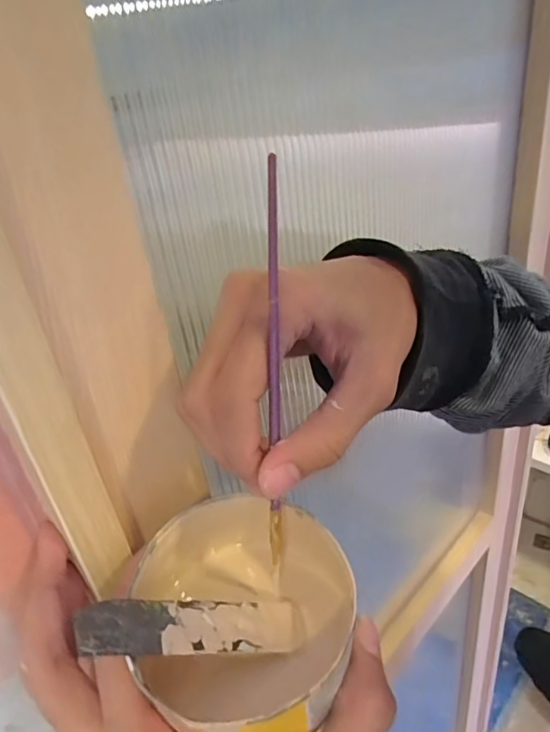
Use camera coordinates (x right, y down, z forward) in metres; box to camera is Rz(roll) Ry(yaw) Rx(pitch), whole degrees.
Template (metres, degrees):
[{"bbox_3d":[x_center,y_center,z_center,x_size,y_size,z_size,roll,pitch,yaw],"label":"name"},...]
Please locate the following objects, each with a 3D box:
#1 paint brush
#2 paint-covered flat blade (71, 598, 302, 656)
[{"bbox_3d":[0.000,0.007,0.181,0.005,0.153,0.007,6,17,21],"label":"paint brush"},{"bbox_3d":[-0.028,0.096,0.183,0.081,0.004,0.019,12,23,-22],"label":"paint-covered flat blade"}]

